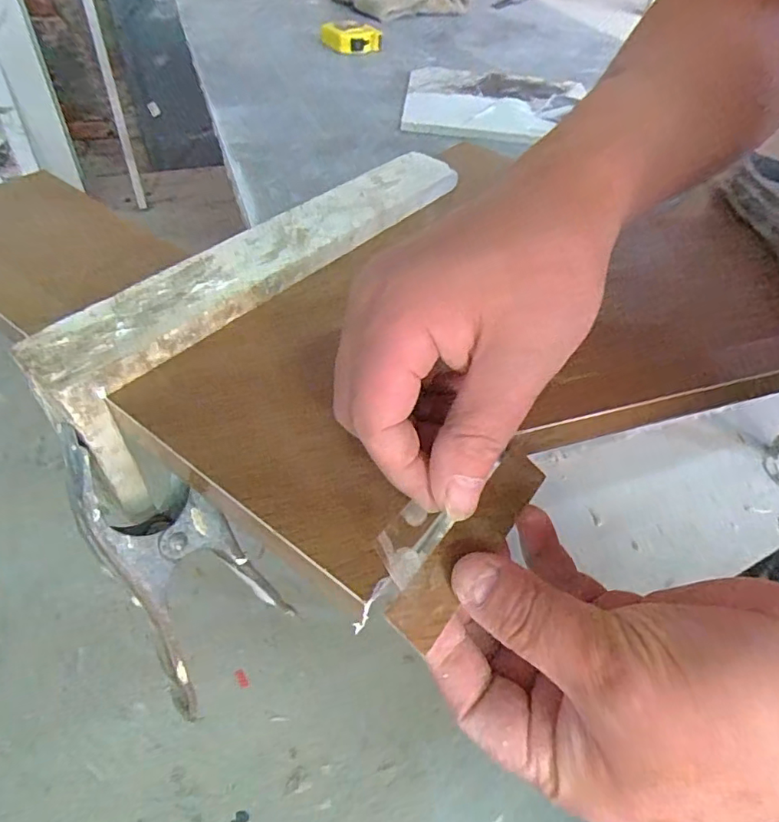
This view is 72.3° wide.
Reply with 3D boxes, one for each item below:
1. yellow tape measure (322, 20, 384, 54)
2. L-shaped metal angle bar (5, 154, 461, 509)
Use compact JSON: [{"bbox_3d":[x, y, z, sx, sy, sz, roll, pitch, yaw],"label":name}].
[{"bbox_3d":[-0.049,-0.453,0.644,0.061,0.024,0.062,-32,60,-29],"label":"yellow tape measure"},{"bbox_3d":[-0.060,-0.074,0.338,0.042,0.100,0.306,34,54,21],"label":"L-shaped metal angle bar"}]

